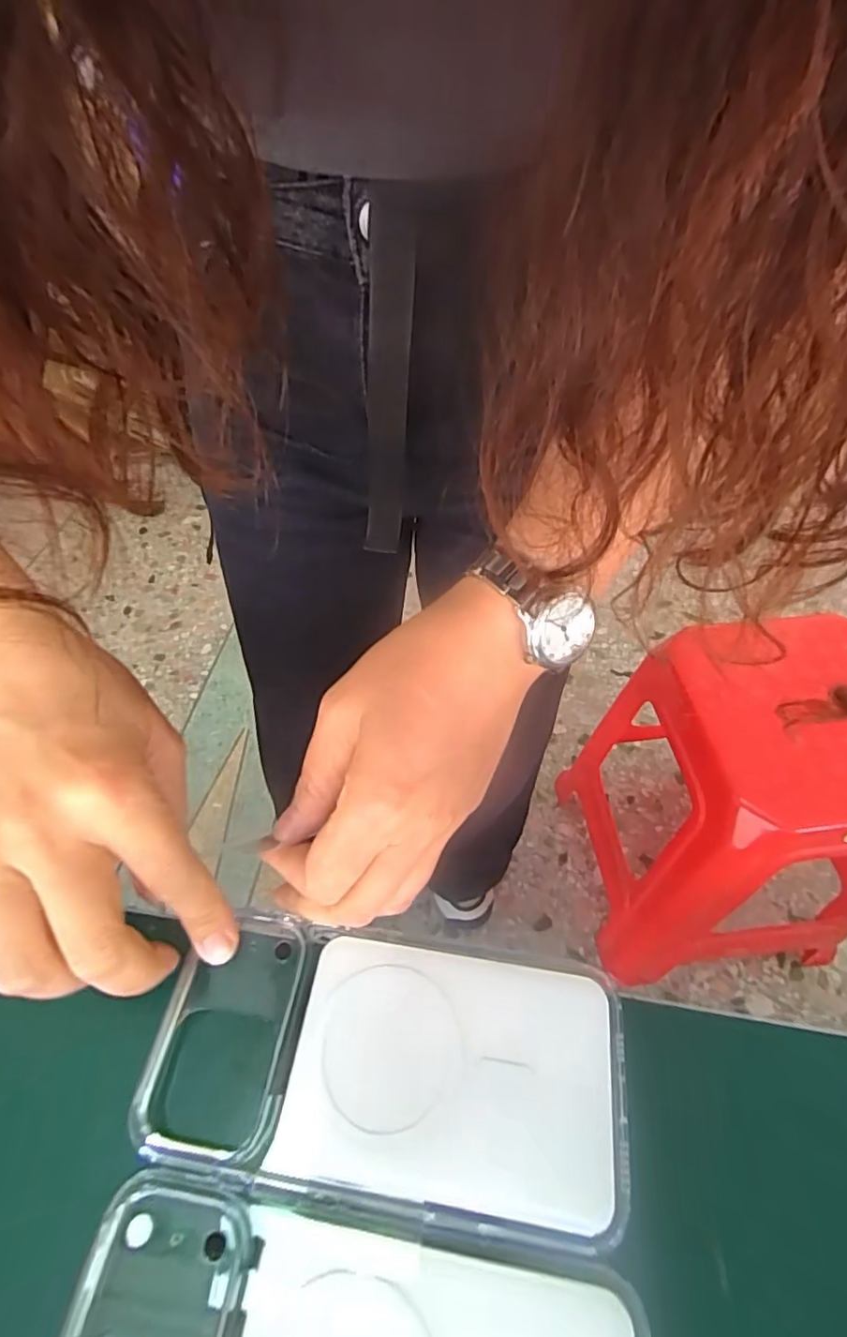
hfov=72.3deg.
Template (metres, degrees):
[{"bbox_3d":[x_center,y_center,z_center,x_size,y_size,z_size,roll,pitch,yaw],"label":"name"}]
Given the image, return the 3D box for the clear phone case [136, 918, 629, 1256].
[{"bbox_3d":[-0.015,0.141,0.210,0.165,0.018,0.077,7,53,5],"label":"clear phone case"}]

